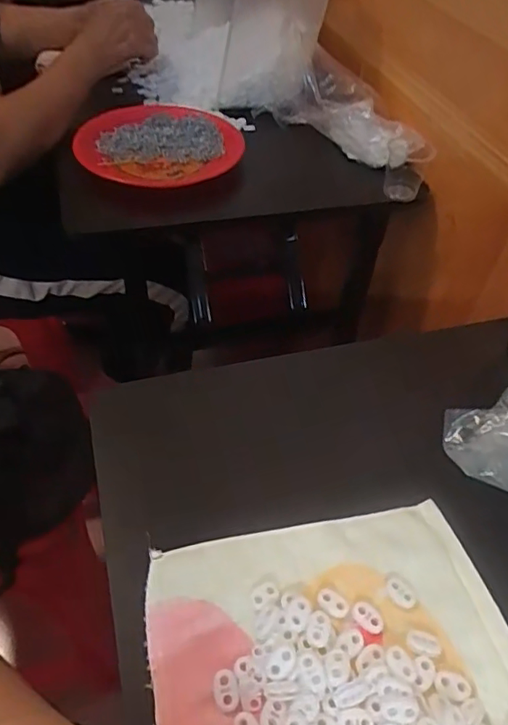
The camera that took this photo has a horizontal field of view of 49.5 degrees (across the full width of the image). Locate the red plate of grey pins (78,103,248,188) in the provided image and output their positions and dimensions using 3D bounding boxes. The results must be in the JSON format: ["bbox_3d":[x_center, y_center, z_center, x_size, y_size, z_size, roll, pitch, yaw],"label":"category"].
[{"bbox_3d":[-0.140,-0.326,0.803,0.225,0.037,0.226,2,47,-2],"label":"red plate of grey pins"}]

